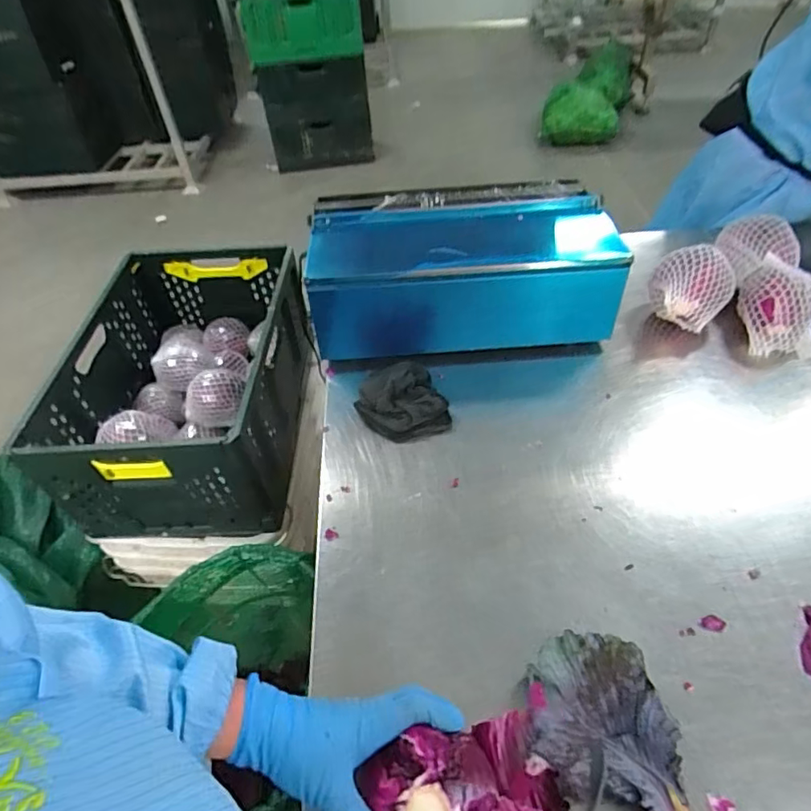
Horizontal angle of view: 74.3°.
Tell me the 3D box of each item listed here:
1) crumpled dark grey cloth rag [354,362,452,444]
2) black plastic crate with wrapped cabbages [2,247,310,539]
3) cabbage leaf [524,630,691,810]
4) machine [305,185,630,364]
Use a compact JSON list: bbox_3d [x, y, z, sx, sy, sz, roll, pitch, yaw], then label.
[{"bbox_3d":[-0.003,-0.007,0.821,0.134,0.046,0.135,-23,51,-17],"label":"crumpled dark grey cloth rag"},{"bbox_3d":[-0.463,-0.064,1.185,0.425,0.285,0.629,-2,47,2],"label":"black plastic crate with wrapped cabbages"},{"bbox_3d":[0.186,0.305,0.510,0.137,0.061,0.160,3,48,6],"label":"cabbage leaf"},{"bbox_3d":[0.094,-0.243,0.942,0.486,0.165,0.272,-4,48,0],"label":"machine"}]

